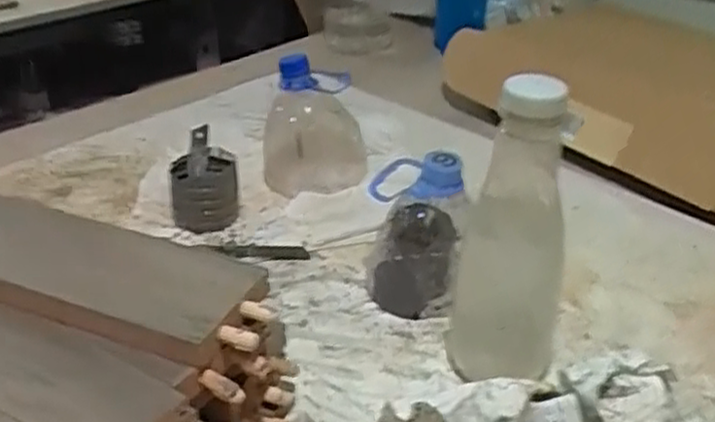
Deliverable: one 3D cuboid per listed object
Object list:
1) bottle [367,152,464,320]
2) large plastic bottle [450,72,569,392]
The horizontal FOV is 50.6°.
[{"bbox_3d":[0.046,0.013,0.610,0.071,0.131,0.078,1,32,1],"label":"bottle"},{"bbox_3d":[0.108,0.018,0.516,0.073,0.235,0.062,5,32,7],"label":"large plastic bottle"}]

